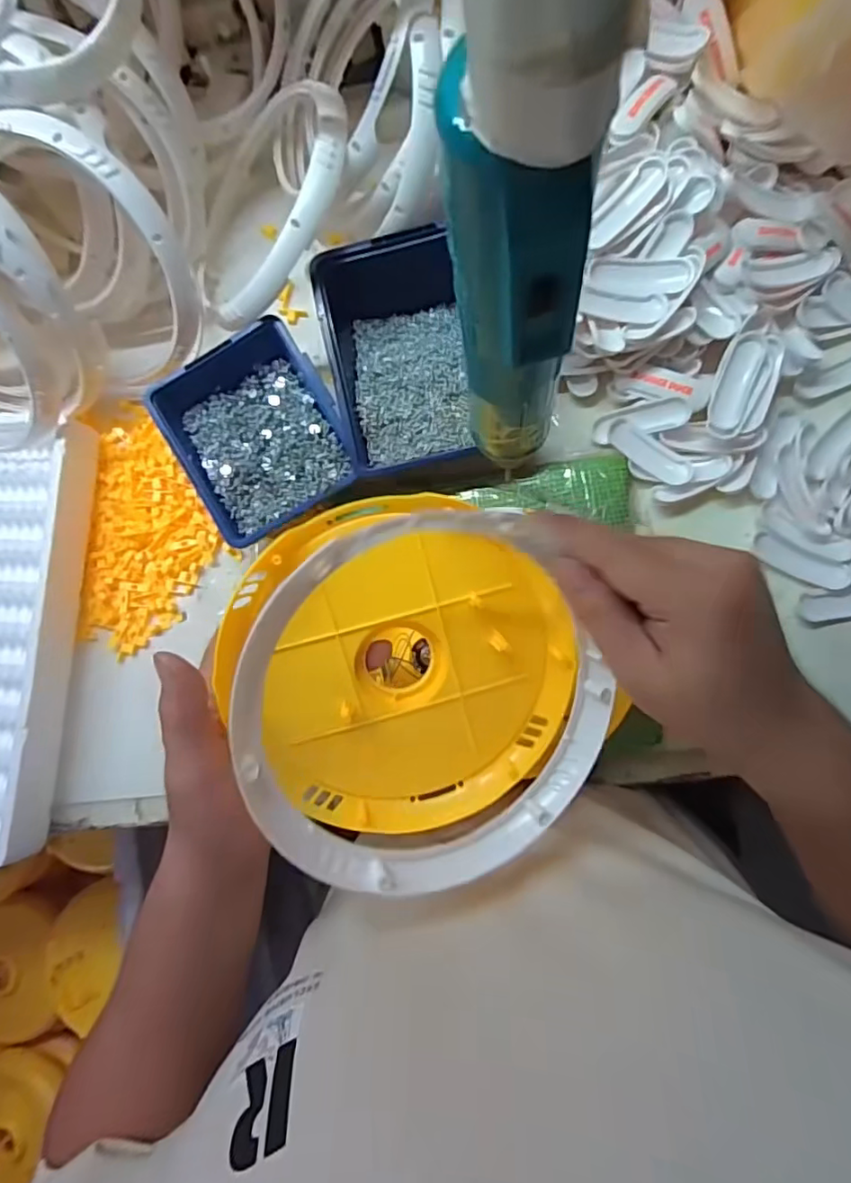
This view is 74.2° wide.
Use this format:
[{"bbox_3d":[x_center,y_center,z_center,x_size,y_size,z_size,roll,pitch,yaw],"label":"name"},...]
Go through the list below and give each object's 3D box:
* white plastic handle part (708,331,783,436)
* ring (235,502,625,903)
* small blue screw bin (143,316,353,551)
[{"bbox_3d":[0.232,-0.147,0.410,0.038,0.018,0.078,18,88,8],"label":"white plastic handle part"},{"bbox_3d":[0.007,0.055,0.264,0.177,0.016,0.182,-4,103,-20],"label":"ring"},{"bbox_3d":[-0.128,-0.121,0.438,0.119,0.053,0.135,-30,82,3],"label":"small blue screw bin"}]

